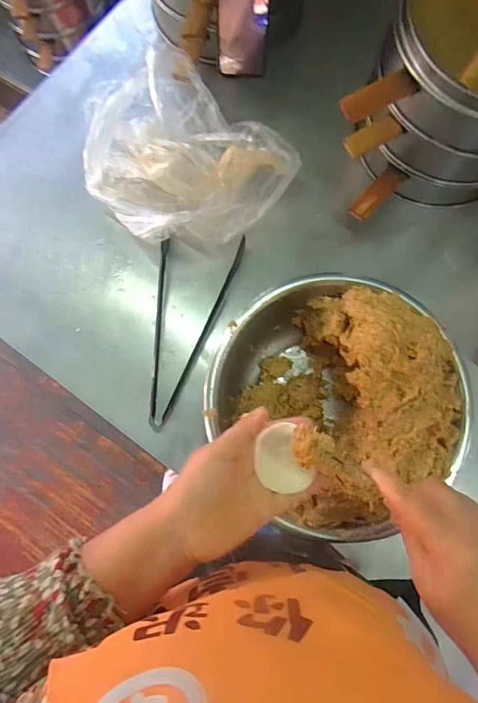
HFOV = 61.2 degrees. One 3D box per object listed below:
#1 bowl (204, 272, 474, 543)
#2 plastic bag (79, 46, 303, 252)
[{"bbox_3d":[0.110,0.053,0.473,0.247,0.132,0.255,0,78,-1],"label":"bowl"},{"bbox_3d":[-0.087,-0.263,0.553,0.221,0.085,0.265,-42,82,-8],"label":"plastic bag"}]

